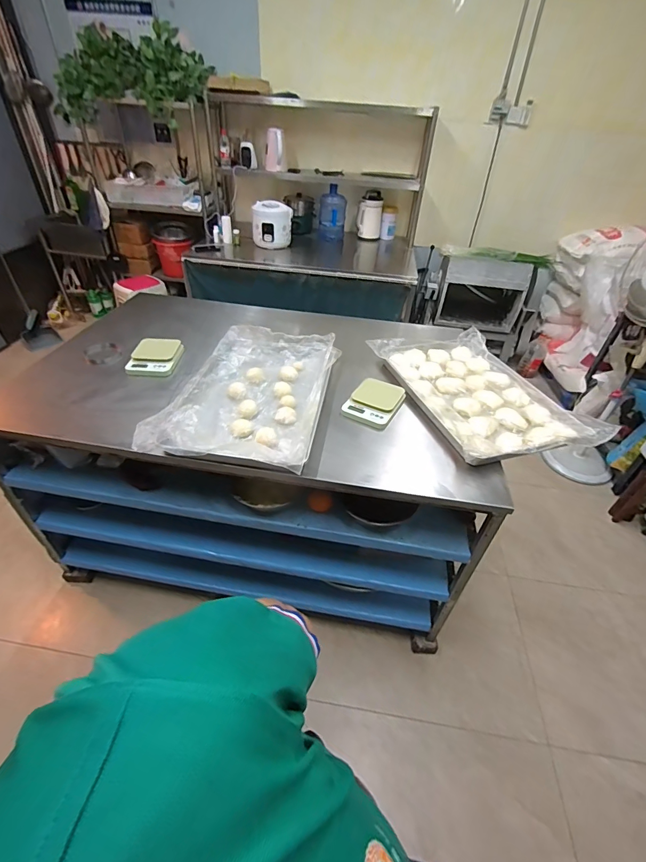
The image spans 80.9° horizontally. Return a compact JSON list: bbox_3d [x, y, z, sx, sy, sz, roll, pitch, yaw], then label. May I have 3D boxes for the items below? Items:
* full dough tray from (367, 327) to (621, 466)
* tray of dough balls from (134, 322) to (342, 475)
[{"bbox_3d":[0.510,-0.141,1.246,0.480,0.073,0.676,-9,41,-16],"label":"full dough tray"},{"bbox_3d":[-0.205,-0.134,1.192,0.435,0.074,0.657,10,40,7],"label":"tray of dough balls"}]

